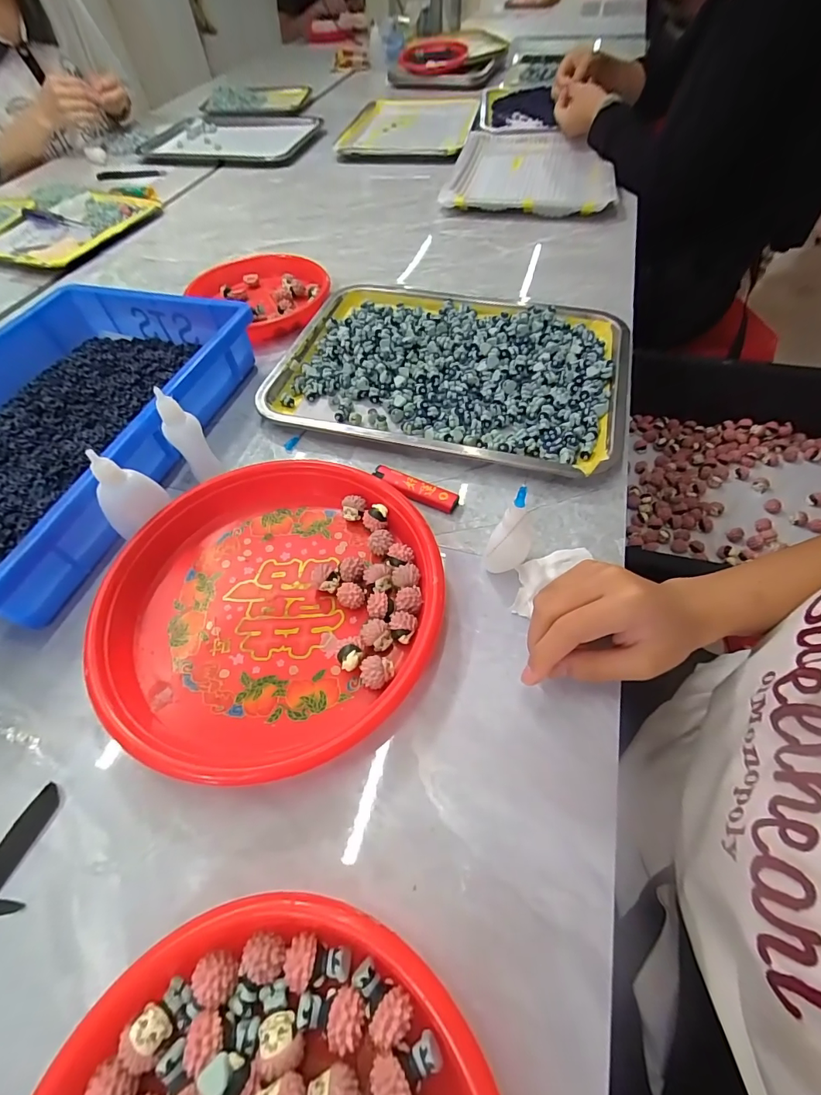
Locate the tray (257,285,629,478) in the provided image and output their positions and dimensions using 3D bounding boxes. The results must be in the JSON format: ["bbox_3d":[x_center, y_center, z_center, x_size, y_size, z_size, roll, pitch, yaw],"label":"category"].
[{"bbox_3d":[0.040,-0.196,0.452,0.340,0.022,0.260,13,59,12],"label":"tray"}]

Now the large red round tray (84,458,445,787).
[{"bbox_3d":[-0.096,0.033,0.310,0.229,0.029,0.230,-2,57,3],"label":"large red round tray"}]

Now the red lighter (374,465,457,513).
[{"bbox_3d":[0.002,-0.050,0.372,0.077,0.011,0.019,24,62,18],"label":"red lighter"}]

